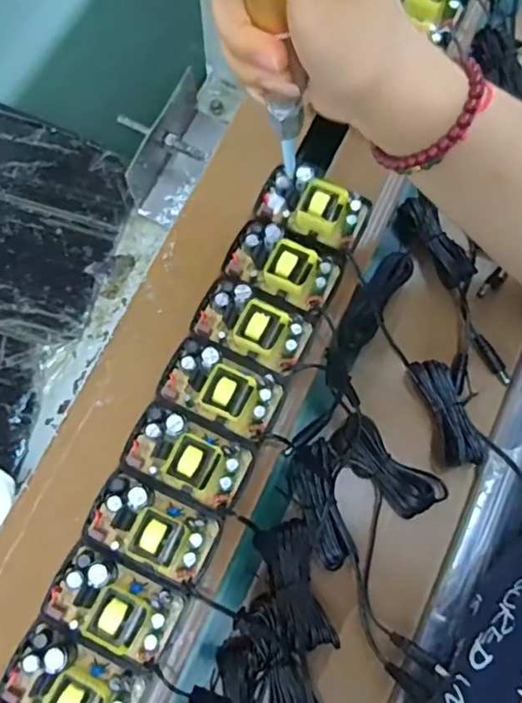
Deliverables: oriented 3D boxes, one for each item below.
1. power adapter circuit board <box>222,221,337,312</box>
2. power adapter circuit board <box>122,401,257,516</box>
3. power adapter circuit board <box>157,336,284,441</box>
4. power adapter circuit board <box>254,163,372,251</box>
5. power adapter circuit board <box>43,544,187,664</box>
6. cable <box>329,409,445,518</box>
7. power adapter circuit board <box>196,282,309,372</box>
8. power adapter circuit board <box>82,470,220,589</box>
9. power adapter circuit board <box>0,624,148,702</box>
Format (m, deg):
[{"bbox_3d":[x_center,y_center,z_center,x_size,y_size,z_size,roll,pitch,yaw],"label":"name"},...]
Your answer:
[{"bbox_3d":[0.013,-0.054,0.356,0.065,0.023,0.036,23,69,9],"label":"power adapter circuit board"},{"bbox_3d":[-0.040,0.057,0.322,0.068,0.019,0.040,25,70,9],"label":"power adapter circuit board"},{"bbox_3d":[-0.023,0.019,0.335,0.067,0.020,0.040,24,70,9],"label":"power adapter circuit board"},{"bbox_3d":[0.032,-0.093,0.367,0.067,0.022,0.034,21,69,8],"label":"power adapter circuit board"},{"bbox_3d":[-0.076,0.130,0.300,0.065,0.017,0.038,24,70,9],"label":"power adapter circuit board"},{"bbox_3d":[0.081,0.074,0.374,0.075,0.019,0.031,39,73,14],"label":"cable"},{"bbox_3d":[-0.004,-0.016,0.346,0.062,0.022,0.032,23,69,9],"label":"power adapter circuit board"},{"bbox_3d":[-0.060,0.093,0.310,0.066,0.019,0.038,24,70,9],"label":"power adapter circuit board"},{"bbox_3d":[-0.094,0.169,0.290,0.063,0.021,0.038,25,70,9],"label":"power adapter circuit board"}]

